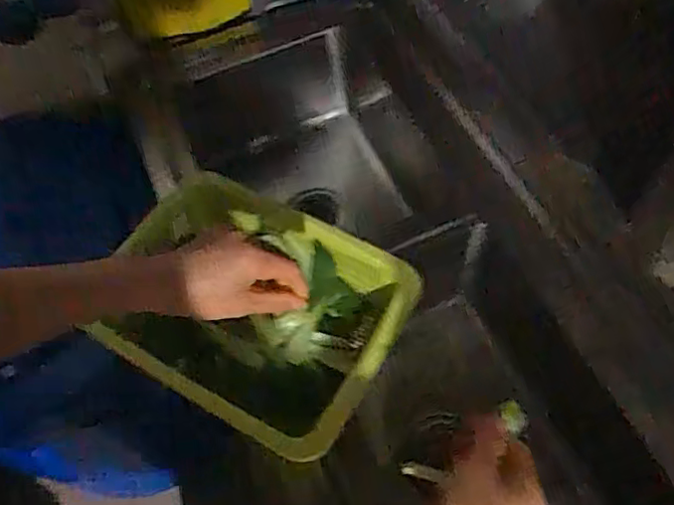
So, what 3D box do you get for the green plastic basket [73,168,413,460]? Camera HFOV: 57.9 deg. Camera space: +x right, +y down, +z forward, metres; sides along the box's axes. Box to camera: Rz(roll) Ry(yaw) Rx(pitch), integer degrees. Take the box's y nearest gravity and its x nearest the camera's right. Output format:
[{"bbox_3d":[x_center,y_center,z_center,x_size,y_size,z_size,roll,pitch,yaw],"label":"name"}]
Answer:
[{"bbox_3d":[-0.079,0.067,0.656,0.290,0.085,0.233,24,59,21],"label":"green plastic basket"}]

